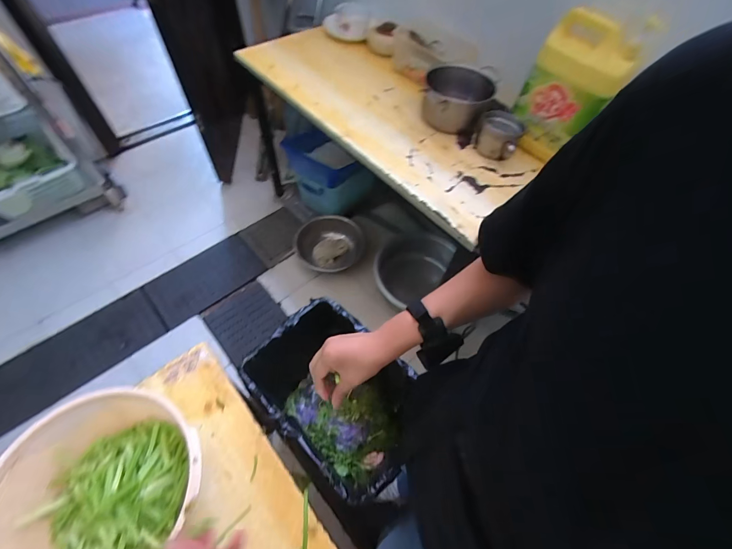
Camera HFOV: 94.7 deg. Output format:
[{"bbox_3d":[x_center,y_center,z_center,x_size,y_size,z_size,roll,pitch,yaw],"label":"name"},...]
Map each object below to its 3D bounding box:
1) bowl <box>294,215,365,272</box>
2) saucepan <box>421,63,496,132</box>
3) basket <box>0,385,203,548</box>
[{"bbox_3d":[-0.182,-0.144,1.714,0.337,0.089,0.339,1,58,-2],"label":"bowl"},{"bbox_3d":[0.301,-0.576,1.120,0.213,0.107,0.238,14,58,6],"label":"saucepan"},{"bbox_3d":[-0.379,0.313,0.492,0.247,0.111,0.260,1,58,-2],"label":"basket"}]

